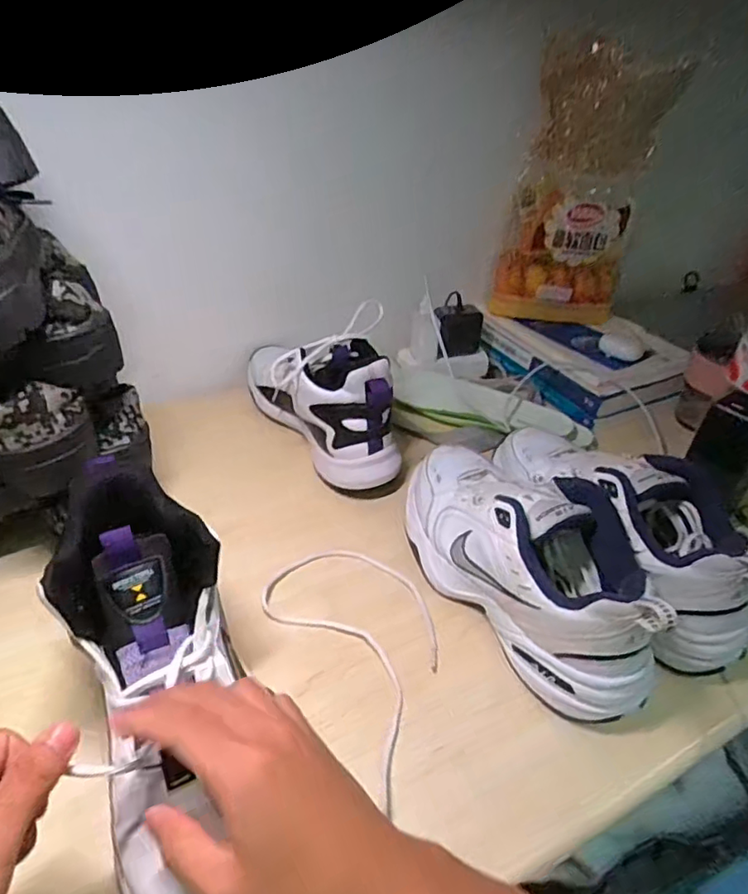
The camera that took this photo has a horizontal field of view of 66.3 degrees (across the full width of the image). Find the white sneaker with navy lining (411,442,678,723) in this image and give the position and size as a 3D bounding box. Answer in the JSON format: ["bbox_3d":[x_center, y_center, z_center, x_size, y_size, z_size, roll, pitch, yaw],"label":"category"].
[{"bbox_3d":[0.117,0.080,0.470,0.101,0.108,0.262,-19,43,-28],"label":"white sneaker with navy lining"}]

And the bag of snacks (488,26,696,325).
[{"bbox_3d":[0.274,-0.344,0.771,0.171,0.324,0.085,11,37,10],"label":"bag of snacks"}]

